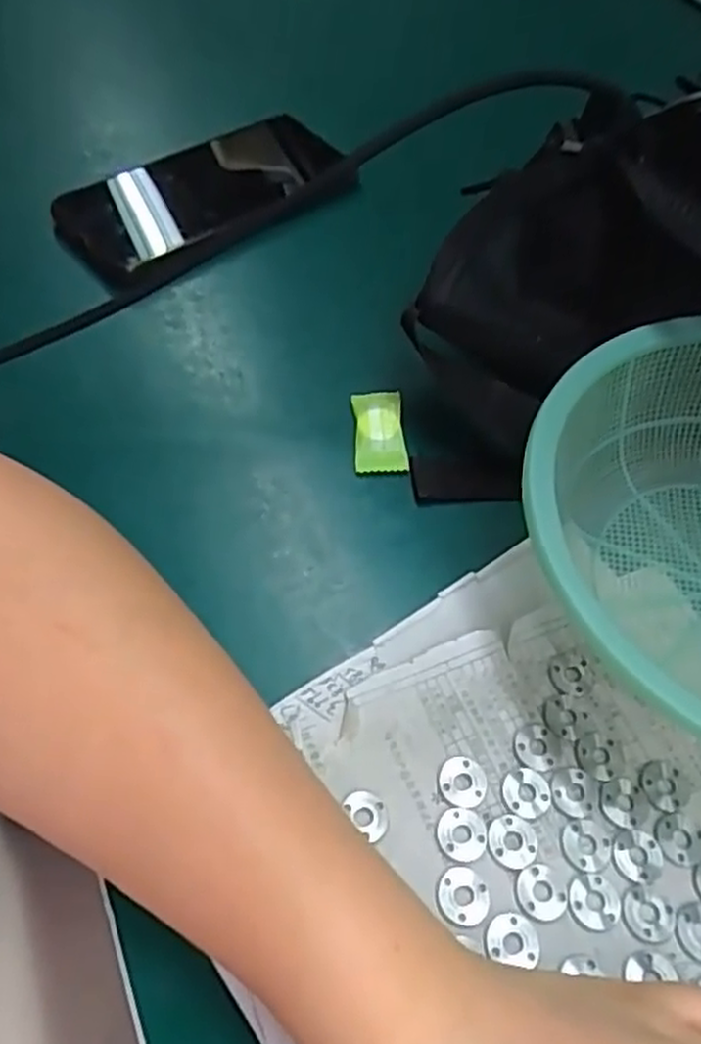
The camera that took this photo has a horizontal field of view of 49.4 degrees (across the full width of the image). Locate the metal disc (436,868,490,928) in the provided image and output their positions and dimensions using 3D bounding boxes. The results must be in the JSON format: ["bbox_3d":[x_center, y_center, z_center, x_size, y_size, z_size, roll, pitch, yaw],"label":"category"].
[{"bbox_3d":[0.037,0.120,0.246,0.016,0.004,0.017,0,57,-1],"label":"metal disc"}]

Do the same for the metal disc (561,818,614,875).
[{"bbox_3d":[0.080,0.108,0.256,0.017,0.004,0.017,0,57,-1],"label":"metal disc"}]

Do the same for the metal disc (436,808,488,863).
[{"bbox_3d":[0.038,0.105,0.256,0.016,0.004,0.017,0,57,-1],"label":"metal disc"}]

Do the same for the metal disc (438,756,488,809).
[{"bbox_3d":[0.039,0.091,0.266,0.016,0.004,0.017,0,57,-1],"label":"metal disc"}]

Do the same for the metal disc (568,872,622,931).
[{"bbox_3d":[0.079,0.122,0.246,0.017,0.004,0.017,0,57,-1],"label":"metal disc"}]

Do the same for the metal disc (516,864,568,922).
[{"bbox_3d":[0.063,0.120,0.247,0.016,0.004,0.016,0,57,-1],"label":"metal disc"}]

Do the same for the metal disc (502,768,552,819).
[{"bbox_3d":[0.061,0.094,0.265,0.016,0.004,0.017,0,57,-1],"label":"metal disc"}]

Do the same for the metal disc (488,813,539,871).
[{"bbox_3d":[0.055,0.107,0.256,0.017,0.004,0.017,0,57,-1],"label":"metal disc"}]

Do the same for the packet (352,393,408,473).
[{"bbox_3d":[0.013,-0.042,0.353,0.023,0.006,0.047,-2,57,-2],"label":"packet"}]

